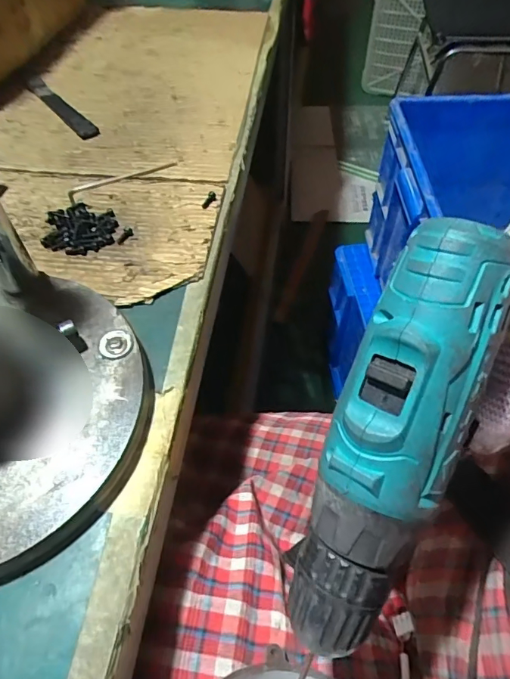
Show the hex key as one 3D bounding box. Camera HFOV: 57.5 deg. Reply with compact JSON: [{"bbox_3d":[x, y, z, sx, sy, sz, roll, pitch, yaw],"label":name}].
[{"bbox_3d":[-0.121,-0.146,0.423,0.102,0.004,0.022,-31,58,-21],"label":"hex key"}]

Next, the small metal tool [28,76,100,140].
[{"bbox_3d":[-0.211,-0.252,0.501,0.019,0.009,0.150,-32,59,-22],"label":"small metal tool"}]

